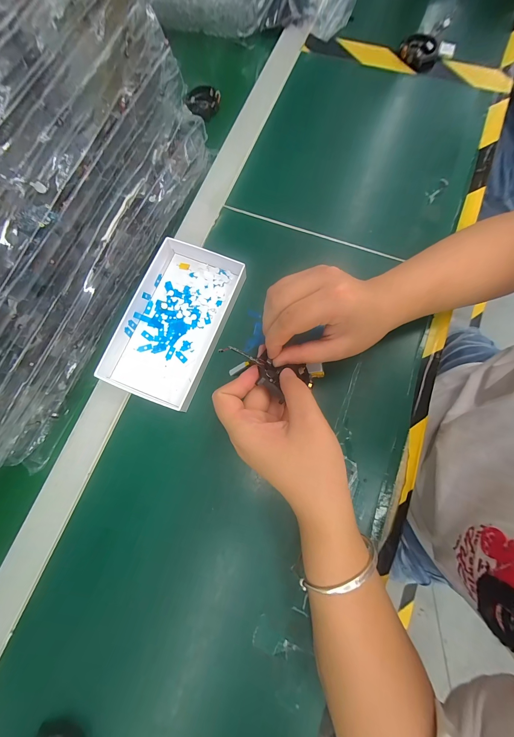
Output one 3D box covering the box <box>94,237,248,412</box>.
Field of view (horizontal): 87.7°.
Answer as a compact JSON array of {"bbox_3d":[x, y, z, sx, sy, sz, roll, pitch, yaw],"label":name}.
[{"bbox_3d":[-0.093,-0.056,0.298,0.107,0.025,0.179,21,79,5],"label":"box"}]

